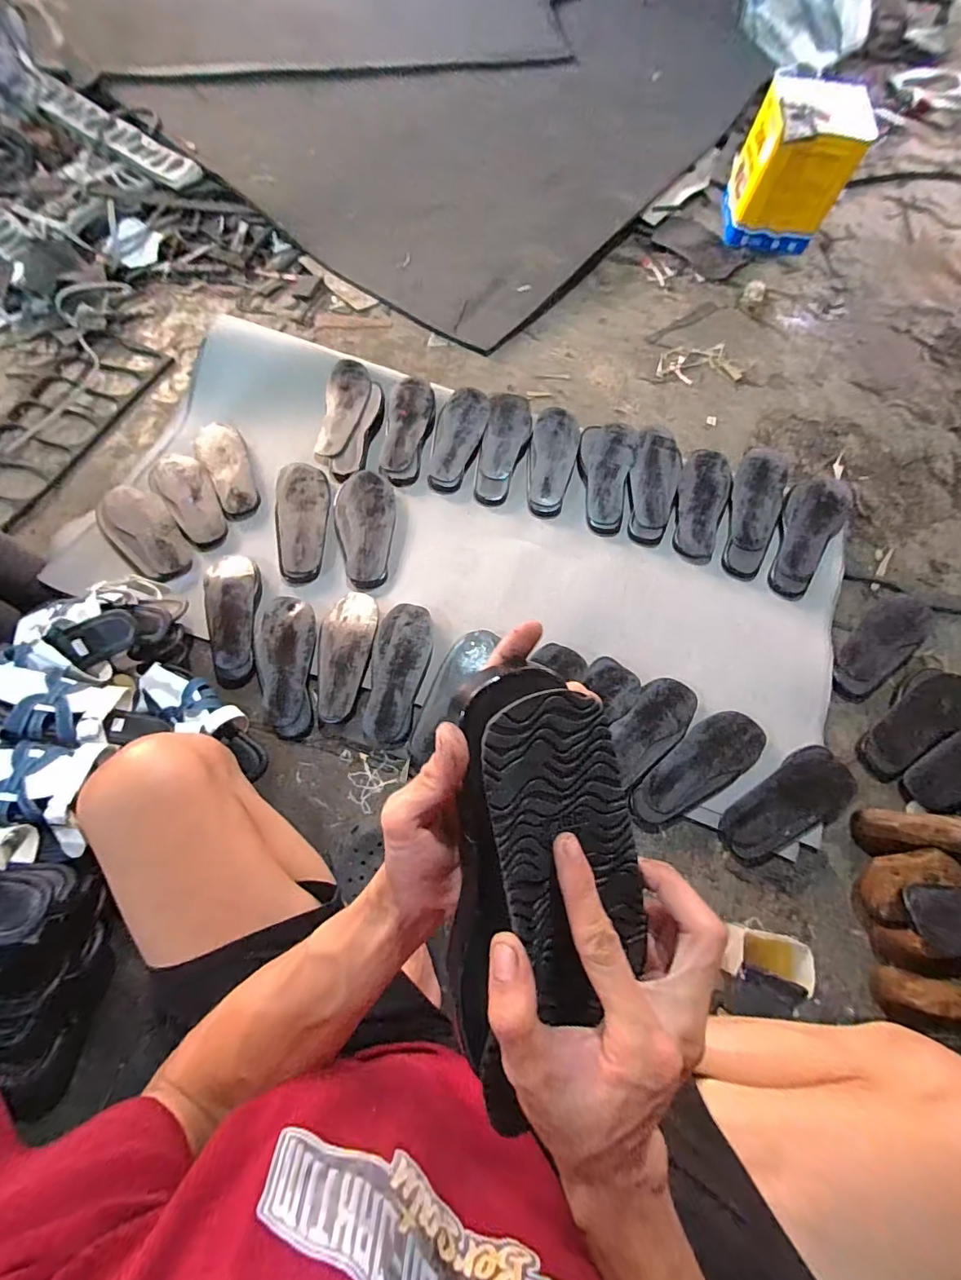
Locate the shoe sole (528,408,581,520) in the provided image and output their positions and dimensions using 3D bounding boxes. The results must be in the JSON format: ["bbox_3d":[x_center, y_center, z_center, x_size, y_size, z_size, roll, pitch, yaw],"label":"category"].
[{"bbox_3d":[0.152,-0.388,0.996,0.100,0.033,0.279,13,67,4],"label":"shoe sole"}]

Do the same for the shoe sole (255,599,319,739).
[{"bbox_3d":[-0.334,0.043,0.799,0.096,0.023,0.247,-6,68,-4],"label":"shoe sole"}]

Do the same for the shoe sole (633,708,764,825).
[{"bbox_3d":[0.353,0.208,0.761,0.249,0.046,0.095,-32,72,-14],"label":"shoe sole"}]

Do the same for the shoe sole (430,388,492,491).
[{"bbox_3d":[-0.049,-0.434,1.005,0.100,0.042,0.262,13,67,4],"label":"shoe sole"}]

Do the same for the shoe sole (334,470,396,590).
[{"bbox_3d":[-0.232,-0.225,0.920,0.116,0.021,0.265,0,67,-2],"label":"shoe sole"}]

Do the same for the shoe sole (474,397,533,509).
[{"bbox_3d":[0.054,-0.418,1.006,0.099,0.033,0.285,10,67,2],"label":"shoe sole"}]

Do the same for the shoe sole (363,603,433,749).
[{"bbox_3d":[-0.135,0.050,0.785,0.094,0.046,0.227,7,67,1],"label":"shoe sole"}]

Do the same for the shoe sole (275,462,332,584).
[{"bbox_3d":[-0.355,-0.241,0.924,0.102,0.019,0.268,-3,67,-3],"label":"shoe sole"}]

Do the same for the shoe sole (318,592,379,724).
[{"bbox_3d":[-0.231,0.023,0.802,0.098,0.042,0.232,1,67,-1],"label":"shoe sole"}]

